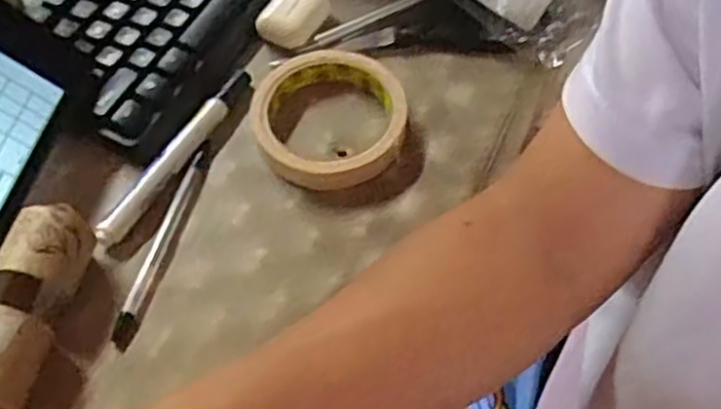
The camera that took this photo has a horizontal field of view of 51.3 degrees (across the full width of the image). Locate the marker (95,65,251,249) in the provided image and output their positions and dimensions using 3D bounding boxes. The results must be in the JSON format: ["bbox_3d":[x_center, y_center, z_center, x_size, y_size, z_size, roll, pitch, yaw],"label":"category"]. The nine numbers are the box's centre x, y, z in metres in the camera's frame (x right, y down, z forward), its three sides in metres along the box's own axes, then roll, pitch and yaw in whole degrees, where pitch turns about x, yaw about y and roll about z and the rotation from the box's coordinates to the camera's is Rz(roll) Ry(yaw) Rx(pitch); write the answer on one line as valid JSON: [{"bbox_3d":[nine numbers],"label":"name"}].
[{"bbox_3d":[-0.111,-0.033,0.457,0.016,0.012,0.141,26,63,15],"label":"marker"}]

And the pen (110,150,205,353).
[{"bbox_3d":[-0.114,0.023,0.430,0.012,0.008,0.128,10,60,7],"label":"pen"}]

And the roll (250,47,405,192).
[{"bbox_3d":[-0.021,-0.057,0.462,0.091,0.021,0.092,0,59,1],"label":"roll"}]

